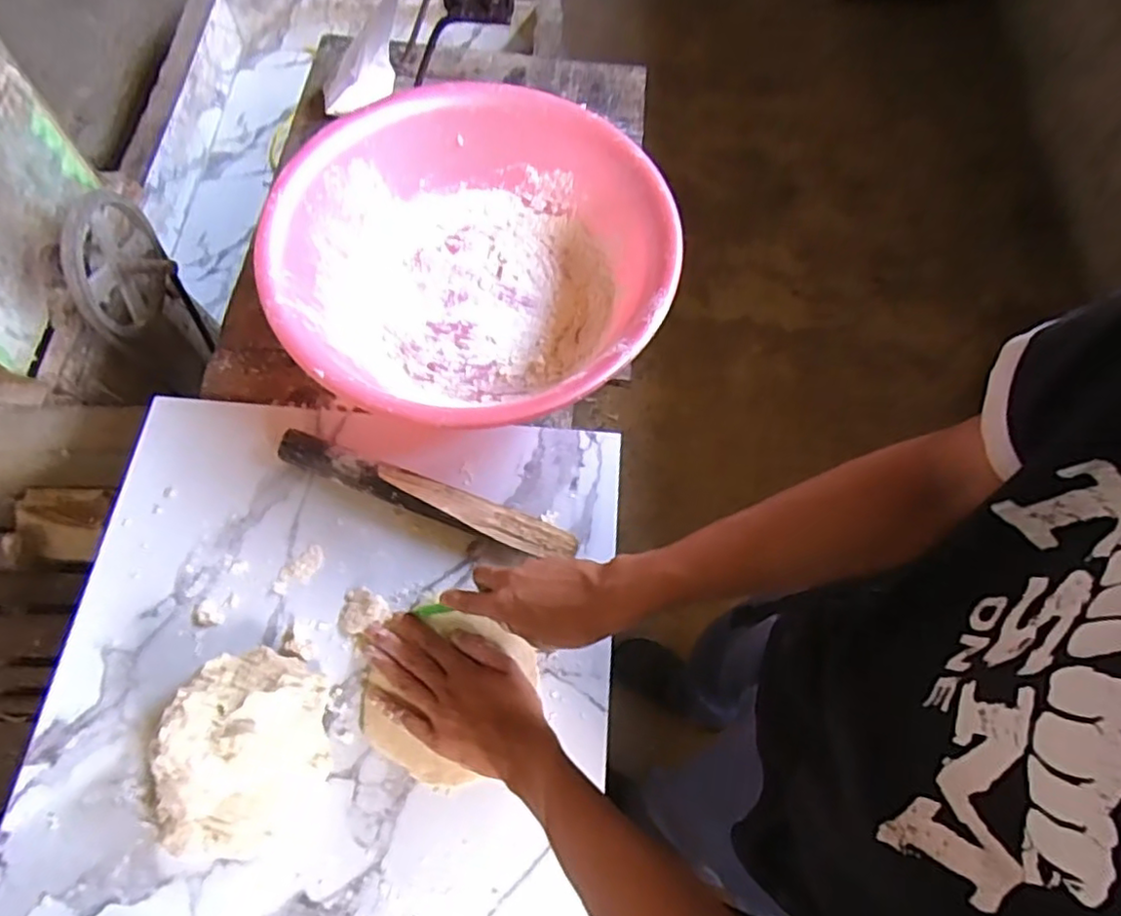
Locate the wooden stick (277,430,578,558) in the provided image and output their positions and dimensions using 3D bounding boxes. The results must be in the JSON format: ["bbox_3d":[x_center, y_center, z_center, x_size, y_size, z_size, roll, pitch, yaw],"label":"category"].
[{"bbox_3d":[-0.129,0.039,0.628,0.293,0.038,0.036,20,66,6],"label":"wooden stick"}]

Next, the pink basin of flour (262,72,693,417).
[{"bbox_3d":[-0.087,-0.206,0.698,0.394,0.122,0.403,1,65,-2],"label":"pink basin of flour"}]

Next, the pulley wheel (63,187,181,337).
[{"bbox_3d":[-0.615,-0.276,0.931,0.085,0.205,0.197,1,109,-6],"label":"pulley wheel"}]

